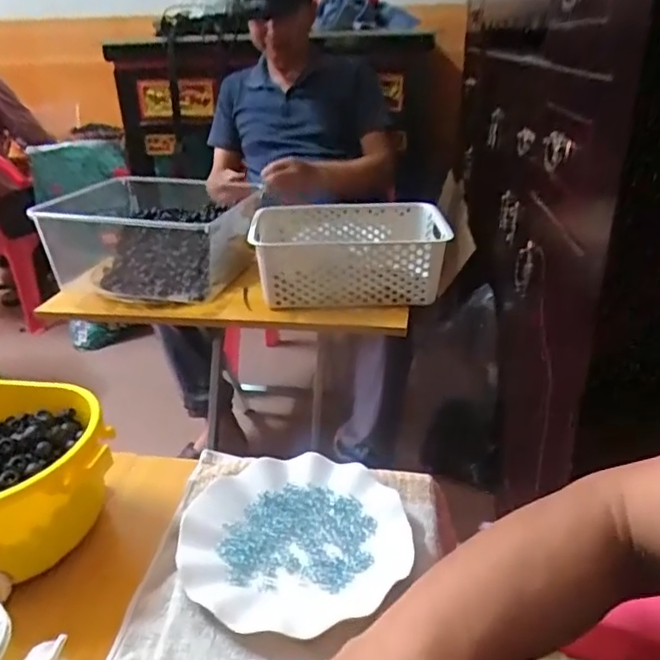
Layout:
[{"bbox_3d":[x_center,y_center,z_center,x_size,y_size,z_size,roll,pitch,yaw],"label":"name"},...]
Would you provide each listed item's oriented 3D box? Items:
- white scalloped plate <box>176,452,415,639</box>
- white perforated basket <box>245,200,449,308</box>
[{"bbox_3d":[-0.027,0.167,0.497,0.179,0.026,0.181,-2,26,1],"label":"white scalloped plate"},{"bbox_3d":[0.031,-0.128,0.999,0.308,0.112,0.210,-1,26,2],"label":"white perforated basket"}]

